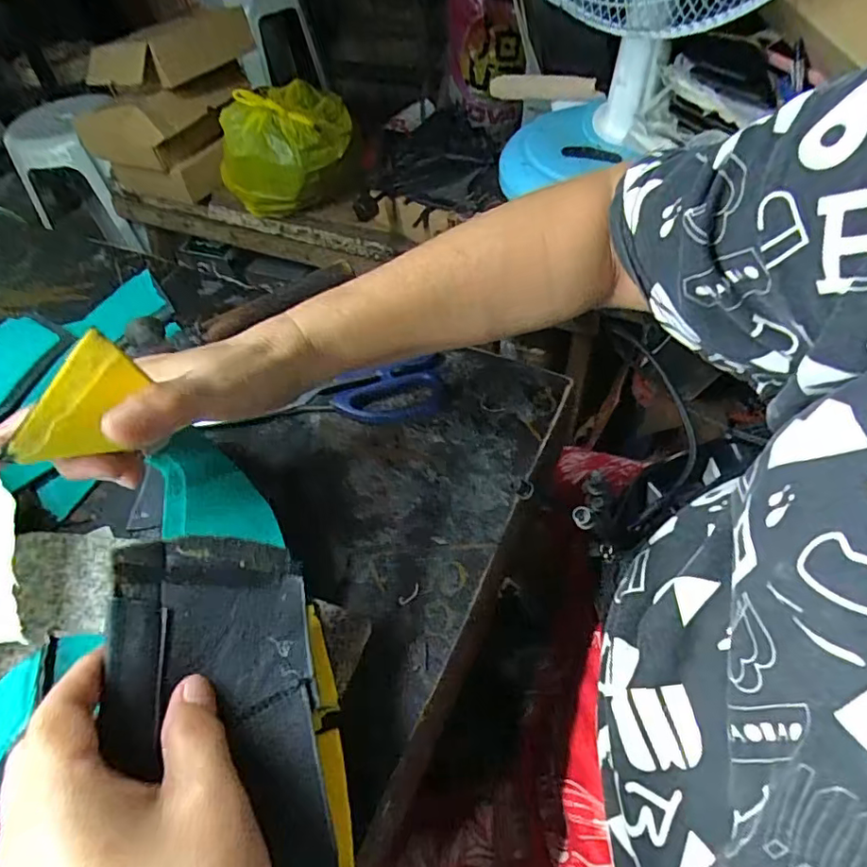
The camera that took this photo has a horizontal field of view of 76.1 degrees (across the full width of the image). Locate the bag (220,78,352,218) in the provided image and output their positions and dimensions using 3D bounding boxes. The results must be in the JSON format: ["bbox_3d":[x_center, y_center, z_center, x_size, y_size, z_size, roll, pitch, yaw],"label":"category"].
[{"bbox_3d":[-0.289,-0.569,1.095,0.259,0.171,0.257,-11,50,-5],"label":"bag"}]

